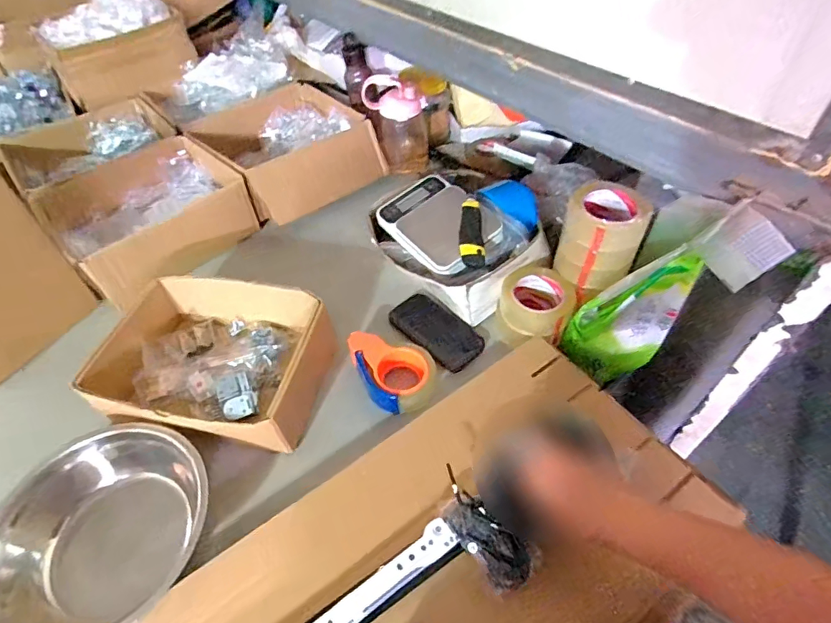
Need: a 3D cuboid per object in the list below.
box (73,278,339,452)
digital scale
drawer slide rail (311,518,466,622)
[{"bbox_3d":[-0.295,0.070,0.718,0.294,0.100,0.241,8,50,9],"label":"box"},{"bbox_3d":[0.039,-0.159,0.834,0.152,0.036,0.223,-38,56,-7],"label":"digital scale"},{"bbox_3d":[-0.081,0.322,0.480,0.297,0.015,0.040,-31,66,-20],"label":"drawer slide rail"}]

